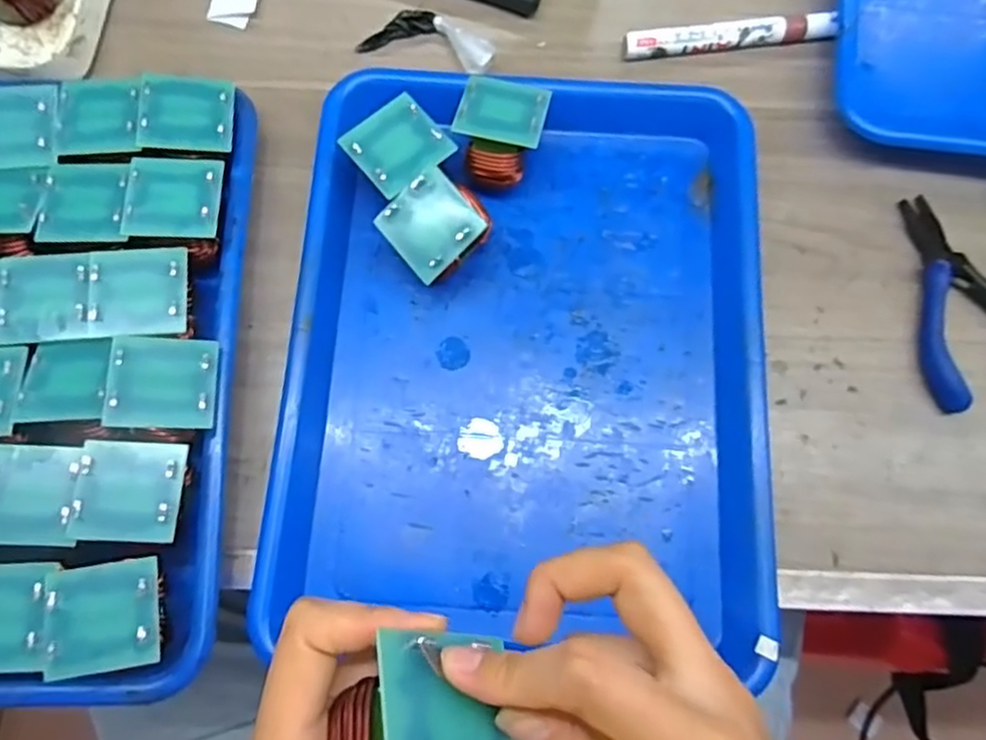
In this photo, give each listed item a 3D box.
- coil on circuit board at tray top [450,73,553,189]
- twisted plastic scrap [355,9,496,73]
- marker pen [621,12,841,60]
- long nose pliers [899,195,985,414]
[{"bbox_3d":[0.004,-0.133,0.377,0.047,0.046,0.049,13,76,3],"label":"coil on circuit board at tray top"},{"bbox_3d":[-0.039,-0.209,0.414,0.085,0.014,0.034,16,76,3],"label":"twisted plastic scrap"},{"bbox_3d":[0.149,-0.211,0.420,0.133,0.019,0.018,-5,76,-2],"label":"marker pen"},{"bbox_3d":[0.277,-0.039,0.375,0.065,0.017,0.125,2,76,0],"label":"long nose pliers"}]

